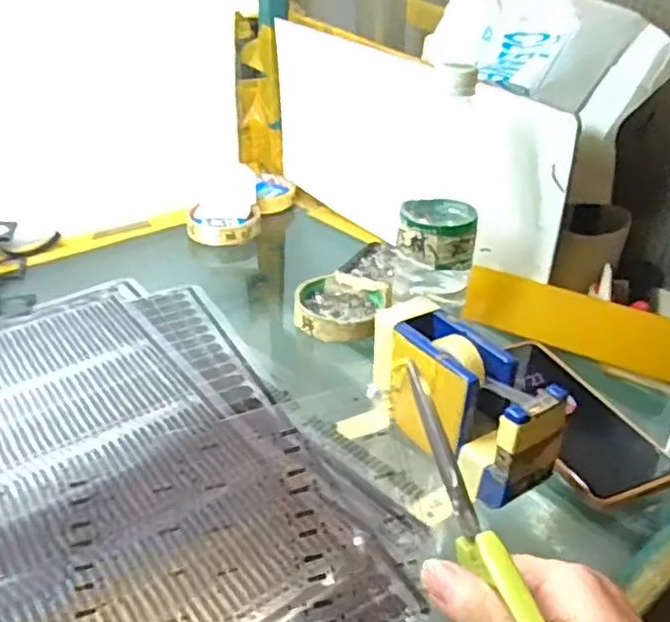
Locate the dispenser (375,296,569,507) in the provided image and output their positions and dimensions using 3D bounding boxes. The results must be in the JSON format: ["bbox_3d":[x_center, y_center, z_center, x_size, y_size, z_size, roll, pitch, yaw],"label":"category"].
[{"bbox_3d":[0.080,0.060,0.441,0.052,0.081,0.137,-19,37,-31],"label":"dispenser"}]

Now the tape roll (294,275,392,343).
[{"bbox_3d":[0.005,-0.001,0.603,0.083,0.024,0.082,1,31,-1],"label":"tape roll"}]

